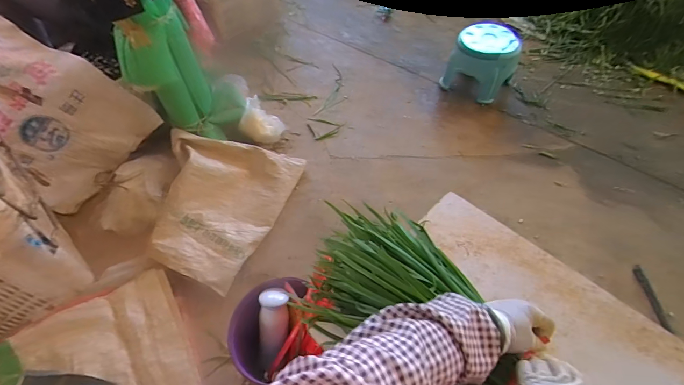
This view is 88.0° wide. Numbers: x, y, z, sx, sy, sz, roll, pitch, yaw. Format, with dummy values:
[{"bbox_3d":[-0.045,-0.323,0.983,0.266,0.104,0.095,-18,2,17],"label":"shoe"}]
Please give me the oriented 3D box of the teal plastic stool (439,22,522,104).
[{"bbox_3d":[0.526,-0.488,1.305,0.223,0.177,0.214,26,57,20],"label":"teal plastic stool"}]

